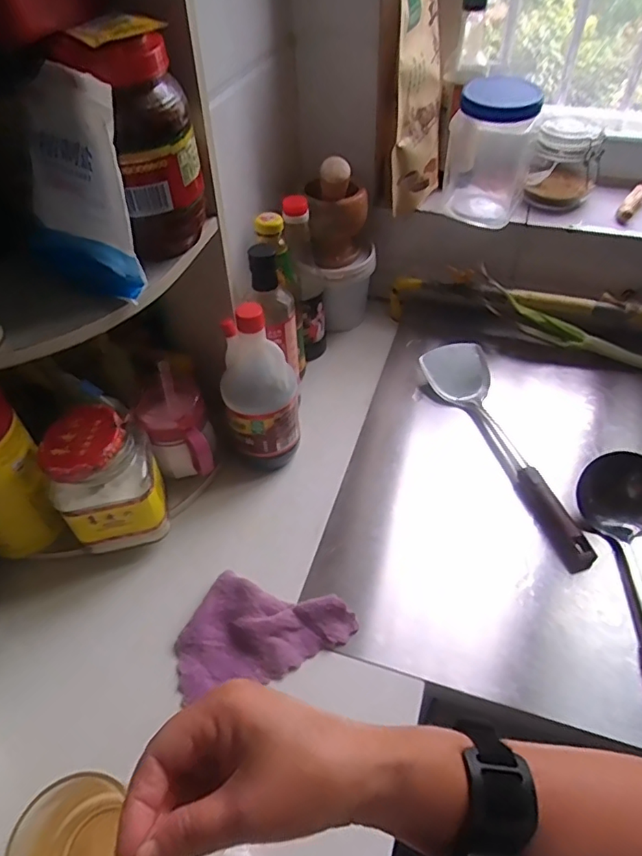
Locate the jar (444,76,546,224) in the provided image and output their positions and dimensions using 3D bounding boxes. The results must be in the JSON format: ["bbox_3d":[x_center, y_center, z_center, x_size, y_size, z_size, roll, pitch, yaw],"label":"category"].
[{"bbox_3d":[0.235,-0.385,0.764,0.110,0.163,0.126,10,49,12],"label":"jar"}]

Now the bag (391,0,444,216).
[{"bbox_3d":[0.139,-0.449,0.741,0.062,0.280,0.137,9,49,11],"label":"bag"}]

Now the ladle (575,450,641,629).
[{"bbox_3d":[0.341,0.159,0.547,0.088,0.071,0.289,-4,48,-1],"label":"ladle"}]

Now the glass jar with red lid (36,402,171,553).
[{"bbox_3d":[-0.223,0.056,0.578,0.099,0.144,0.080,-13,48,-9],"label":"glass jar with red lid"}]

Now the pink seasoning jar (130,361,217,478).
[{"bbox_3d":[-0.167,0.003,0.649,0.076,0.089,0.119,-30,53,-23],"label":"pink seasoning jar"}]

